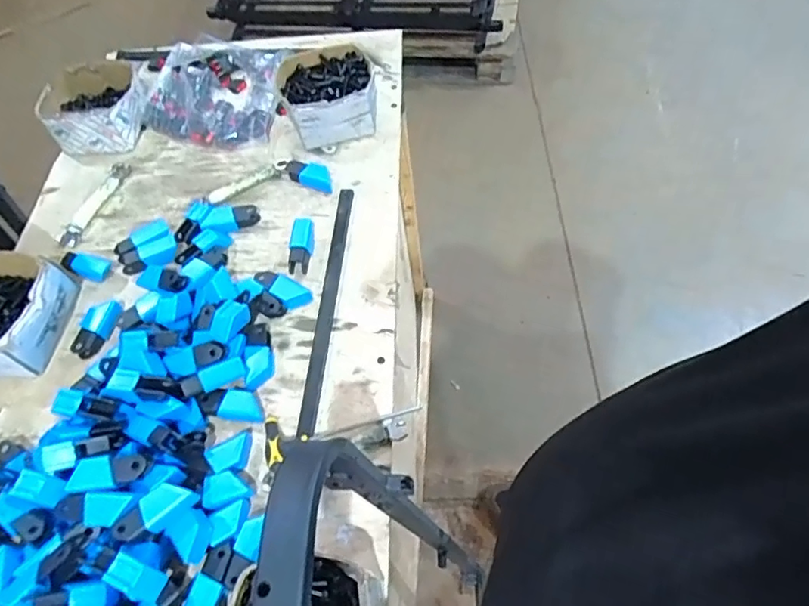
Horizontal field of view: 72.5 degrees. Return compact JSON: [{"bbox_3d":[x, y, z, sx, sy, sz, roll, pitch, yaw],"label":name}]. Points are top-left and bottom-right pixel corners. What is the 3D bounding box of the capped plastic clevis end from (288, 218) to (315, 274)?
[{"bbox_3d":[-0.148,-0.085,0.800,0.031,0.031,0.088,2,59,6],"label":"capped plastic clevis end"}]

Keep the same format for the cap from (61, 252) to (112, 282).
[{"bbox_3d":[-0.470,-0.053,0.813,0.066,0.021,0.039,11,99,-12],"label":"cap"}]

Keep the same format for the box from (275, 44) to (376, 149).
[{"bbox_3d":[-0.128,-0.352,0.938,0.157,0.078,0.169,-16,59,-6],"label":"box"}]

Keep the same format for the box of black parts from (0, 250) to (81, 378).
[{"bbox_3d":[-0.551,0.015,0.750,0.171,0.071,0.163,6,59,8],"label":"box of black parts"}]

